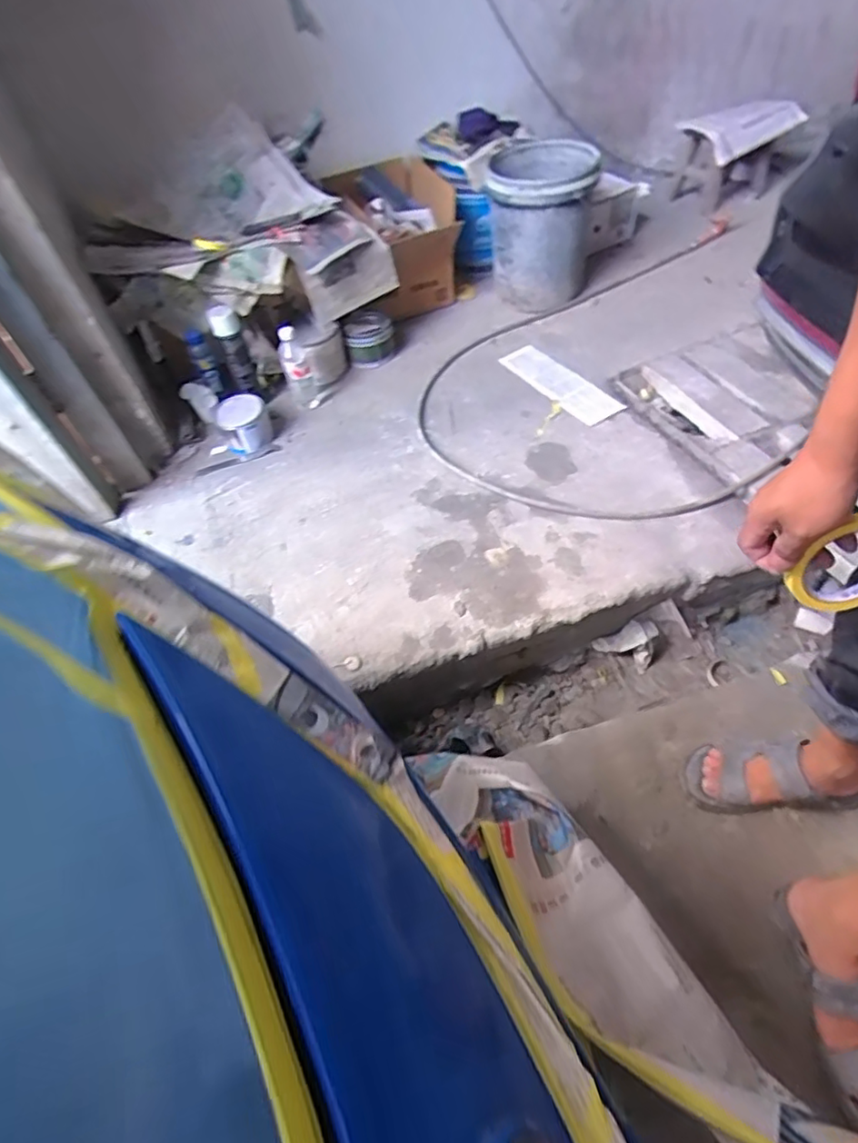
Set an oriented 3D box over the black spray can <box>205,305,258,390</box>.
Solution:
[{"bbox_3d":[-0.519,-0.599,1.540,0.068,0.211,0.056,-14,50,-3],"label":"black spray can"}]

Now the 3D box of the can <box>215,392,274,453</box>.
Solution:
[{"bbox_3d":[-0.497,-0.403,1.577,0.126,0.106,0.119,-3,49,4],"label":"can"}]

